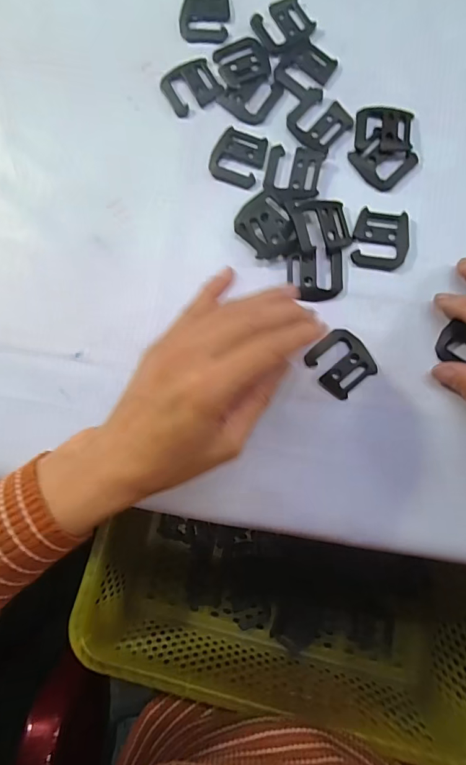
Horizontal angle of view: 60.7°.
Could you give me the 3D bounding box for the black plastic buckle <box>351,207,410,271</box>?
[{"bbox_3d":[0.100,-0.096,0.268,0.036,0.004,0.038,8,85,4],"label":"black plastic buckle"}]

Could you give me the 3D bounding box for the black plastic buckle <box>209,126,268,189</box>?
[{"bbox_3d":[0.003,-0.159,0.281,0.037,0.004,0.038,25,86,6],"label":"black plastic buckle"}]

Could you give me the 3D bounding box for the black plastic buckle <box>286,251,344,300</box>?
[{"bbox_3d":[0.055,-0.072,0.267,0.037,0.004,0.033,-2,84,3],"label":"black plastic buckle"}]

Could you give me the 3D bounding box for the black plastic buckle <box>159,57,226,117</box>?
[{"bbox_3d":[-0.031,-0.215,0.288,0.038,0.004,0.036,-29,83,0],"label":"black plastic buckle"}]

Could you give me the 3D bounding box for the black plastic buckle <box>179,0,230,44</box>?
[{"bbox_3d":[-0.021,-0.271,0.294,0.036,0.004,0.041,2,84,4],"label":"black plastic buckle"}]

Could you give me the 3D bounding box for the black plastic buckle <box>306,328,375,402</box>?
[{"bbox_3d":[0.071,-0.013,0.261,0.037,0.004,0.038,-40,83,-1],"label":"black plastic buckle"}]

